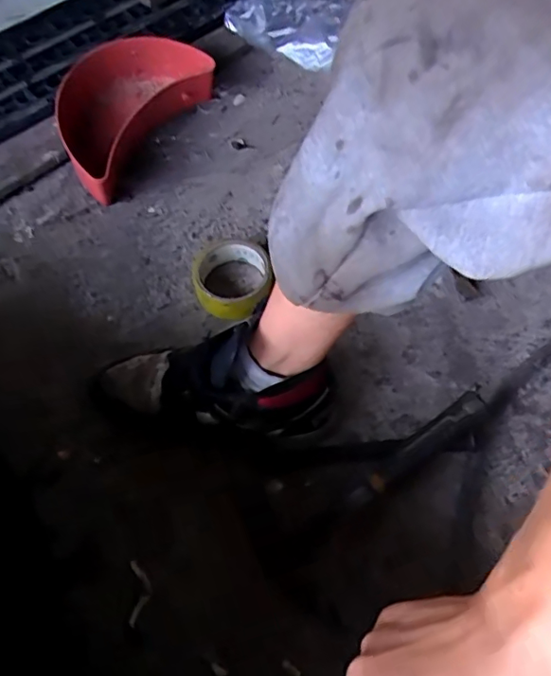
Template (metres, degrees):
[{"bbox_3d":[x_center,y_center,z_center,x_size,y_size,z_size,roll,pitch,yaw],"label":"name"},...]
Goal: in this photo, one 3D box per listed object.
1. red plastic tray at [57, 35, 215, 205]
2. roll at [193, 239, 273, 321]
[{"bbox_3d":[-0.200,-0.309,0.756,0.128,0.115,0.234,36,68,16],"label":"red plastic tray"},{"bbox_3d":[-0.054,-0.074,0.686,0.095,0.041,0.095,1,63,-1],"label":"roll"}]

